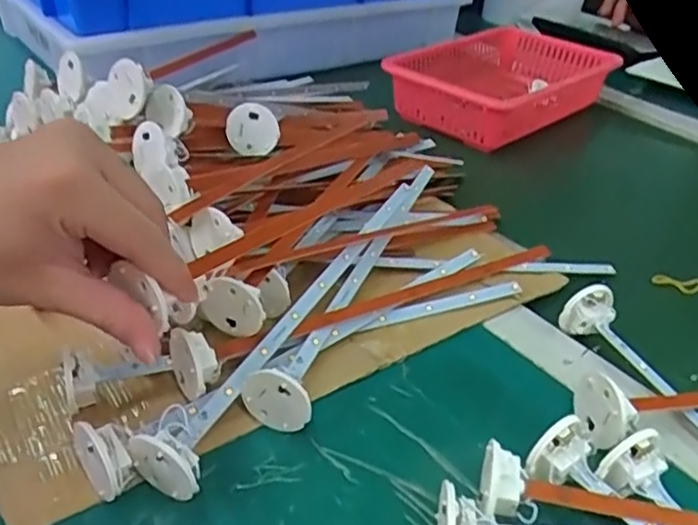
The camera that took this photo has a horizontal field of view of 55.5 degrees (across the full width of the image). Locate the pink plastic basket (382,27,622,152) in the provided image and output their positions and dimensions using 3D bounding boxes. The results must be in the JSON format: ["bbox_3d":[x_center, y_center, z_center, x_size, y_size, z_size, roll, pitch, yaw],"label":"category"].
[{"bbox_3d":[0.175,-0.202,0.755,0.171,0.062,0.263,29,41,32],"label":"pink plastic basket"}]

